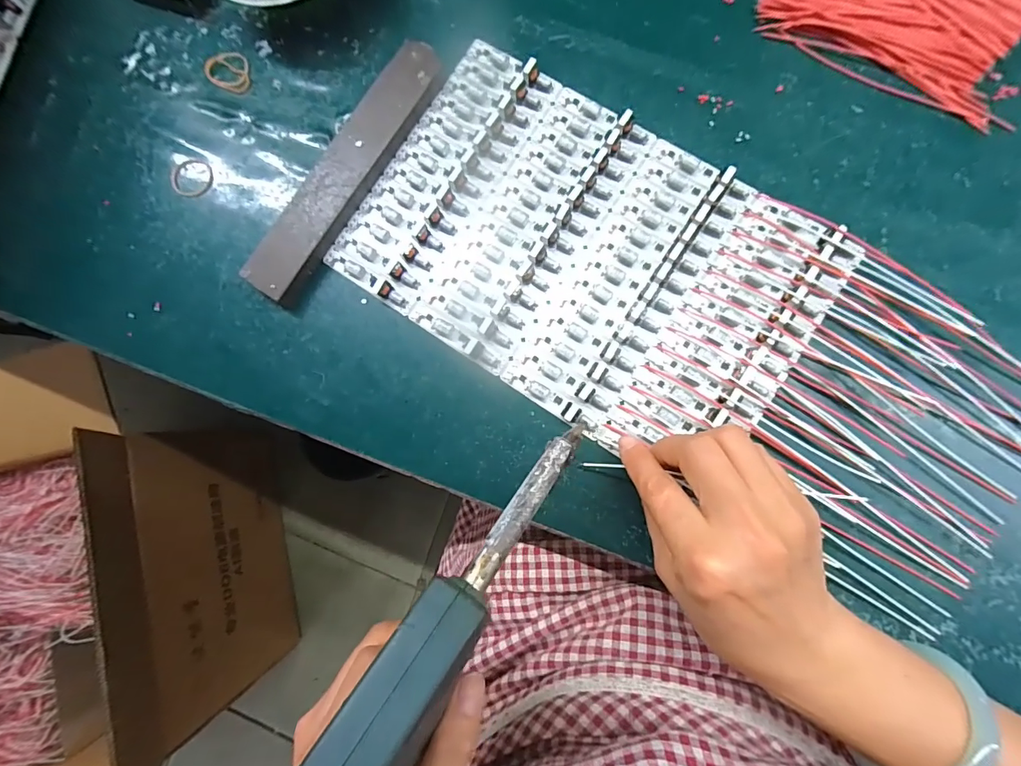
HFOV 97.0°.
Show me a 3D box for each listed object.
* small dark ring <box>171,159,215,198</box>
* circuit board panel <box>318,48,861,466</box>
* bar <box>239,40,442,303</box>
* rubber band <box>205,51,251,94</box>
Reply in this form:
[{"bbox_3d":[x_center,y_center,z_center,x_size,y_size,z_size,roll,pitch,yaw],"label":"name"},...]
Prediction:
[{"bbox_3d":[-0.234,-0.151,0.331,0.033,0.004,0.031,-1,84,5],"label":"small dark ring"},{"bbox_3d":[0.046,-0.084,0.294,0.292,0.012,0.187,33,87,7],"label":"circuit board panel"},{"bbox_3d":[-0.110,-0.145,0.308,0.031,0.018,0.196,34,87,7],"label":"bar"},{"bbox_3d":[-0.210,-0.232,0.336,0.030,0.004,0.041,-39,82,-1],"label":"rubber band"}]

